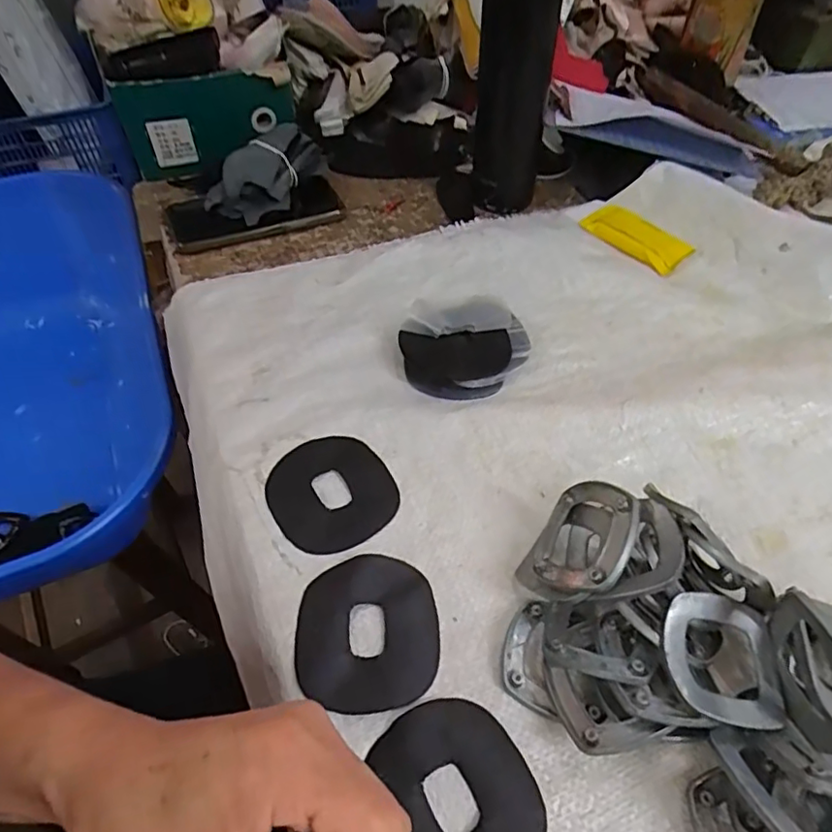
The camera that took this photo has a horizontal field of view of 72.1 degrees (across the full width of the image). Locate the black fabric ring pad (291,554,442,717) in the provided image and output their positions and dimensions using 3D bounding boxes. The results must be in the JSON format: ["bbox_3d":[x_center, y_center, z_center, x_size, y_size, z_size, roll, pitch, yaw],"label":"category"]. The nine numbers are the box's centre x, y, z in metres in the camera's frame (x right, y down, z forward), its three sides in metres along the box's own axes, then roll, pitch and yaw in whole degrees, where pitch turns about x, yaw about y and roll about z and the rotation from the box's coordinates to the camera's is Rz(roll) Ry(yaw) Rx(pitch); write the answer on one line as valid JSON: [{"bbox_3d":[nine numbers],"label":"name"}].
[{"bbox_3d":[-0.027,0.116,0.310,0.075,0.005,0.080,-3,51,-3],"label":"black fabric ring pad"}]

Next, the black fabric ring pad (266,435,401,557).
[{"bbox_3d":[-0.054,0.048,0.367,0.076,0.004,0.080,-29,57,-22],"label":"black fabric ring pad"}]

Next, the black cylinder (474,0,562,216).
[{"bbox_3d":[0.089,-0.307,0.516,0.065,0.220,0.072,5,51,3],"label":"black cylinder"}]

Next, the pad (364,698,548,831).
[{"bbox_3d":[0.019,0.176,0.263,0.071,0.006,0.080,-23,55,-18],"label":"pad"}]

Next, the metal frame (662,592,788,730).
[{"bbox_3d":[0.146,0.115,0.272,0.059,0.007,0.058,8,57,-12],"label":"metal frame"}]

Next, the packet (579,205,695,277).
[{"bbox_3d":[0.210,-0.173,0.546,0.049,0.009,0.101,-32,58,-24],"label":"packet"}]

